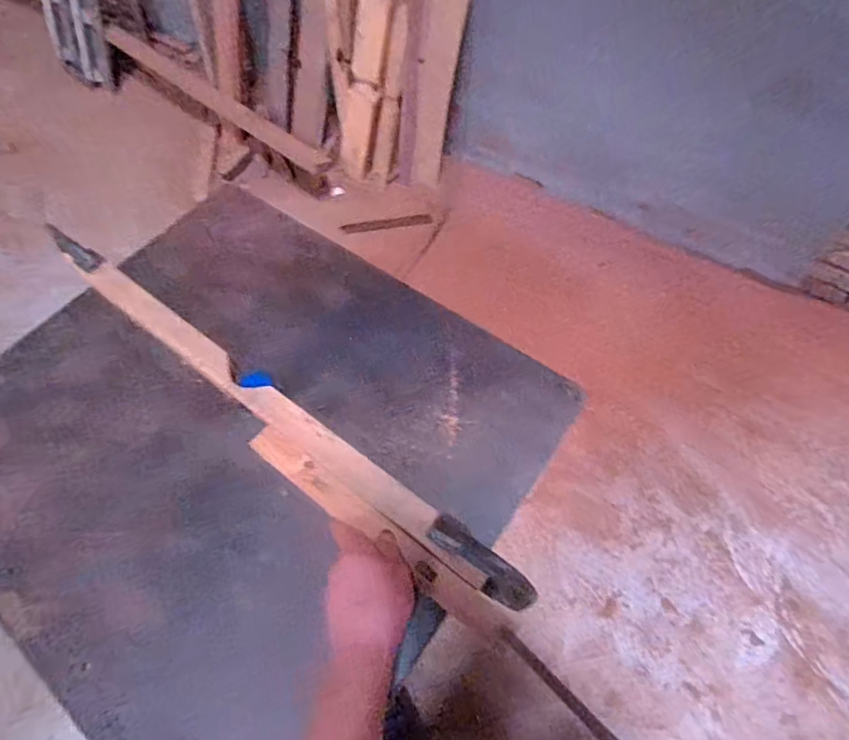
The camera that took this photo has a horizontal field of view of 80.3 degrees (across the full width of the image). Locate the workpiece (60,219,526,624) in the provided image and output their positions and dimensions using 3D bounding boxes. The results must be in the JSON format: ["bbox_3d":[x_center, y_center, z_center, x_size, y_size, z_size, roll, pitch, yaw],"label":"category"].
[{"bbox_3d":[-0.193,0.034,0.557,0.703,0.045,0.069,35,71,16],"label":"workpiece"}]

